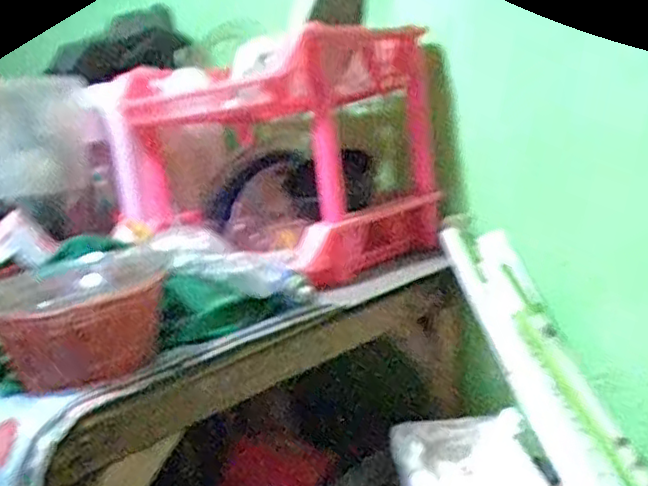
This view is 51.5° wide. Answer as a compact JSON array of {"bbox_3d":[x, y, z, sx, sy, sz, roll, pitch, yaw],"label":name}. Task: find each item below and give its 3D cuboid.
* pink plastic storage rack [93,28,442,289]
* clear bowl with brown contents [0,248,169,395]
[{"bbox_3d":[-0.081,-0.138,1.121,0.358,0.328,0.452,-16,13,-41],"label":"pink plastic storage rack"},{"bbox_3d":[-0.275,0.087,0.750,0.193,0.107,0.206,-11,10,-20],"label":"clear bowl with brown contents"}]

